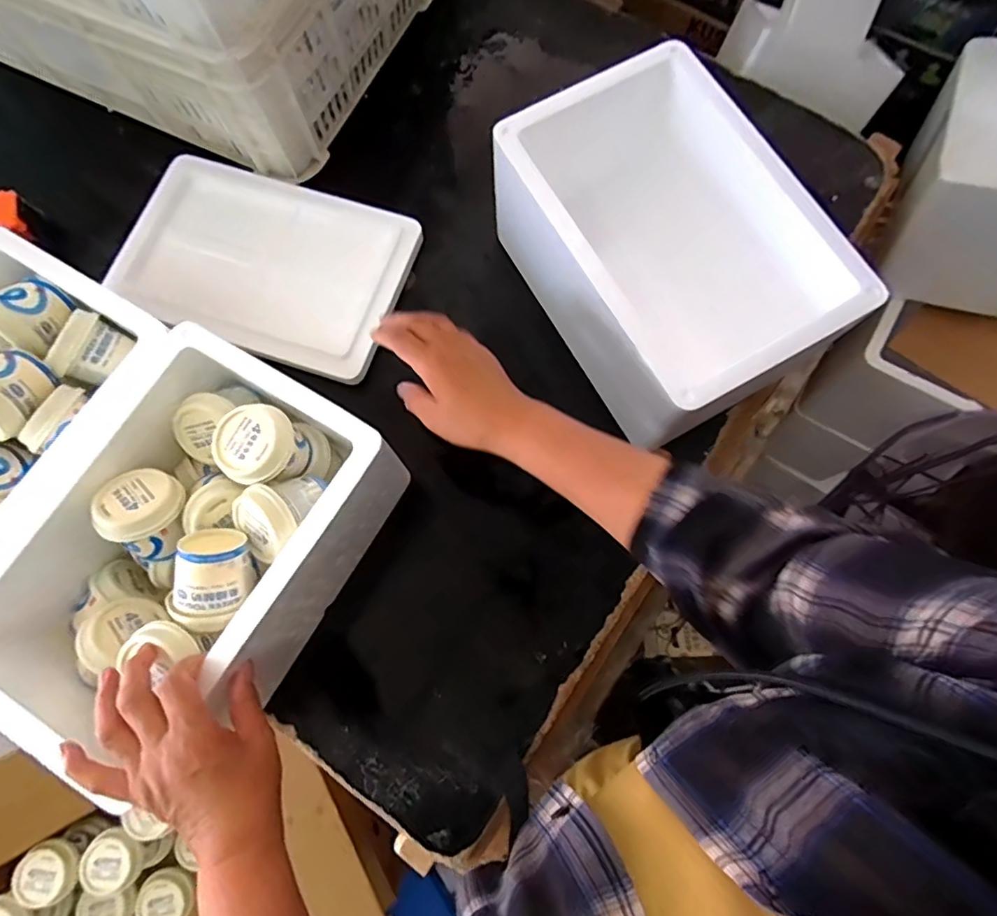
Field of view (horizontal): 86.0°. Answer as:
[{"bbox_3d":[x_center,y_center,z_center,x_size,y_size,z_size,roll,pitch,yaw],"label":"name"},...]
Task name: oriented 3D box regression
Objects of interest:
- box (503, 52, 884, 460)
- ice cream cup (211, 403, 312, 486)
[{"bbox_3d":[0.157,-0.229,0.570,0.218,0.162,0.373,-29,77,-6],"label":"box"},{"bbox_3d":[-0.215,-0.010,0.485,0.070,0.050,0.069,0,76,2],"label":"ice cream cup"}]

